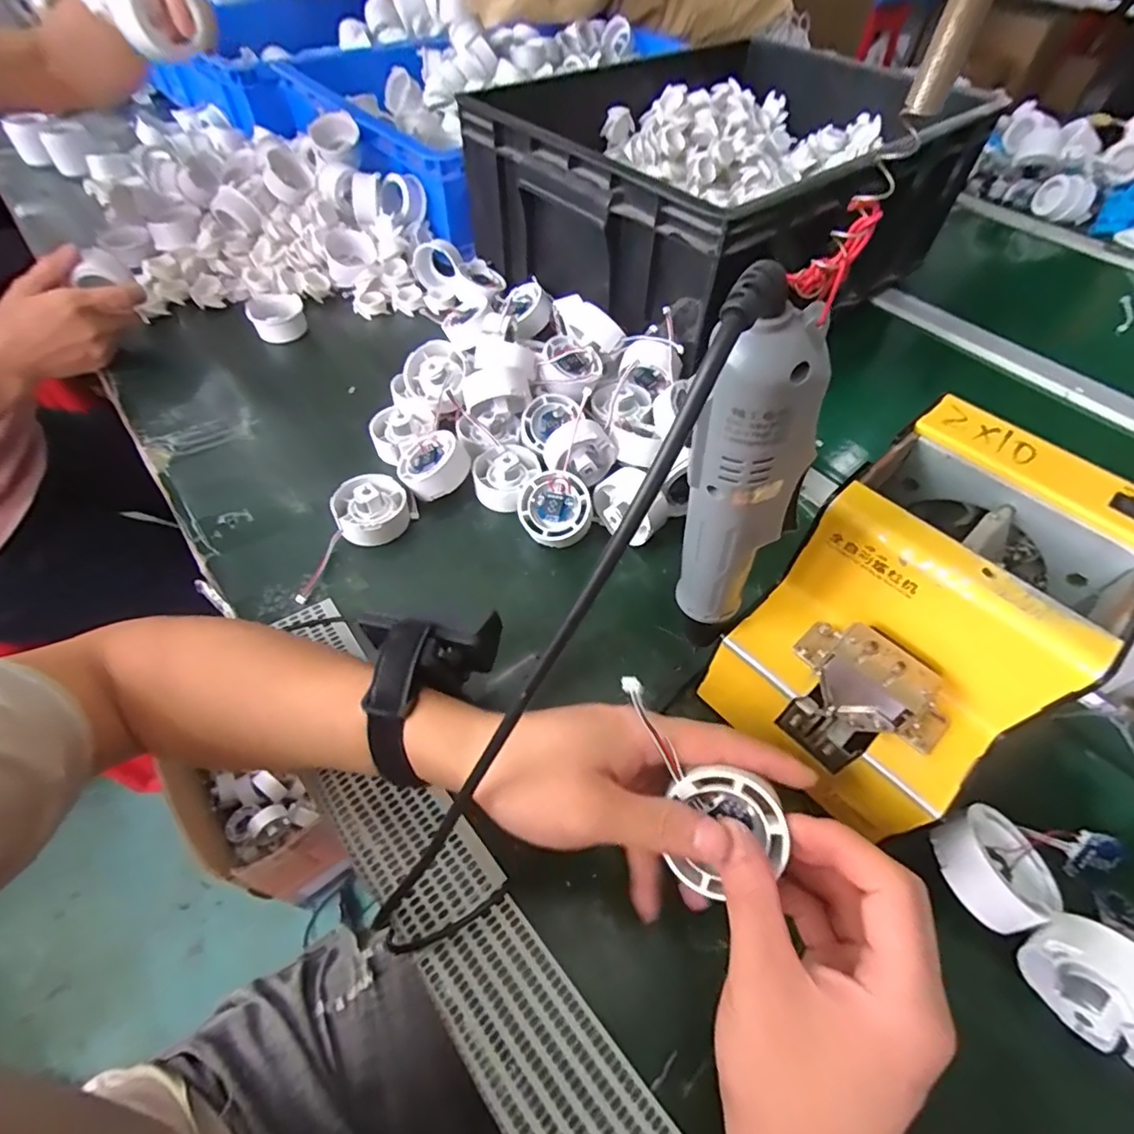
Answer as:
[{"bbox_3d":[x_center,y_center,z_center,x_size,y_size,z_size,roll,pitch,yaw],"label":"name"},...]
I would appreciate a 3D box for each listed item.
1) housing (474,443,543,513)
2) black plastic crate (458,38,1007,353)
[{"bbox_3d":[-0.051,-0.077,0.460,0.048,0.028,0.057,25,58,16],"label":"housing"},{"bbox_3d":[0.165,-0.402,0.600,0.450,0.163,0.324,-34,62,-23],"label":"black plastic crate"}]

